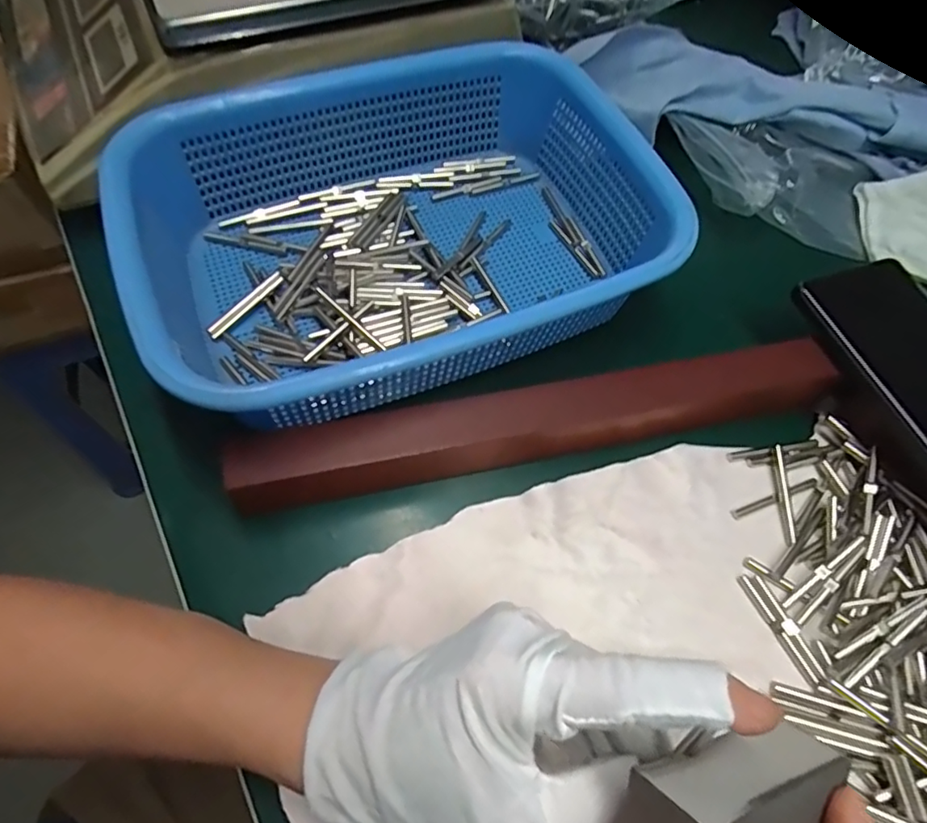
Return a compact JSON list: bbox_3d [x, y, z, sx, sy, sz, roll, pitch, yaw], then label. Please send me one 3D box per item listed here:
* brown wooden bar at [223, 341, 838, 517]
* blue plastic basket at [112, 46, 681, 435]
[{"bbox_3d":[0.044,0.004,0.287,0.304,0.049,0.033,-12,65,-9],"label":"brown wooden bar"},{"bbox_3d":[-0.034,-0.106,0.323,0.265,0.080,0.208,-23,67,-13],"label":"blue plastic basket"}]

